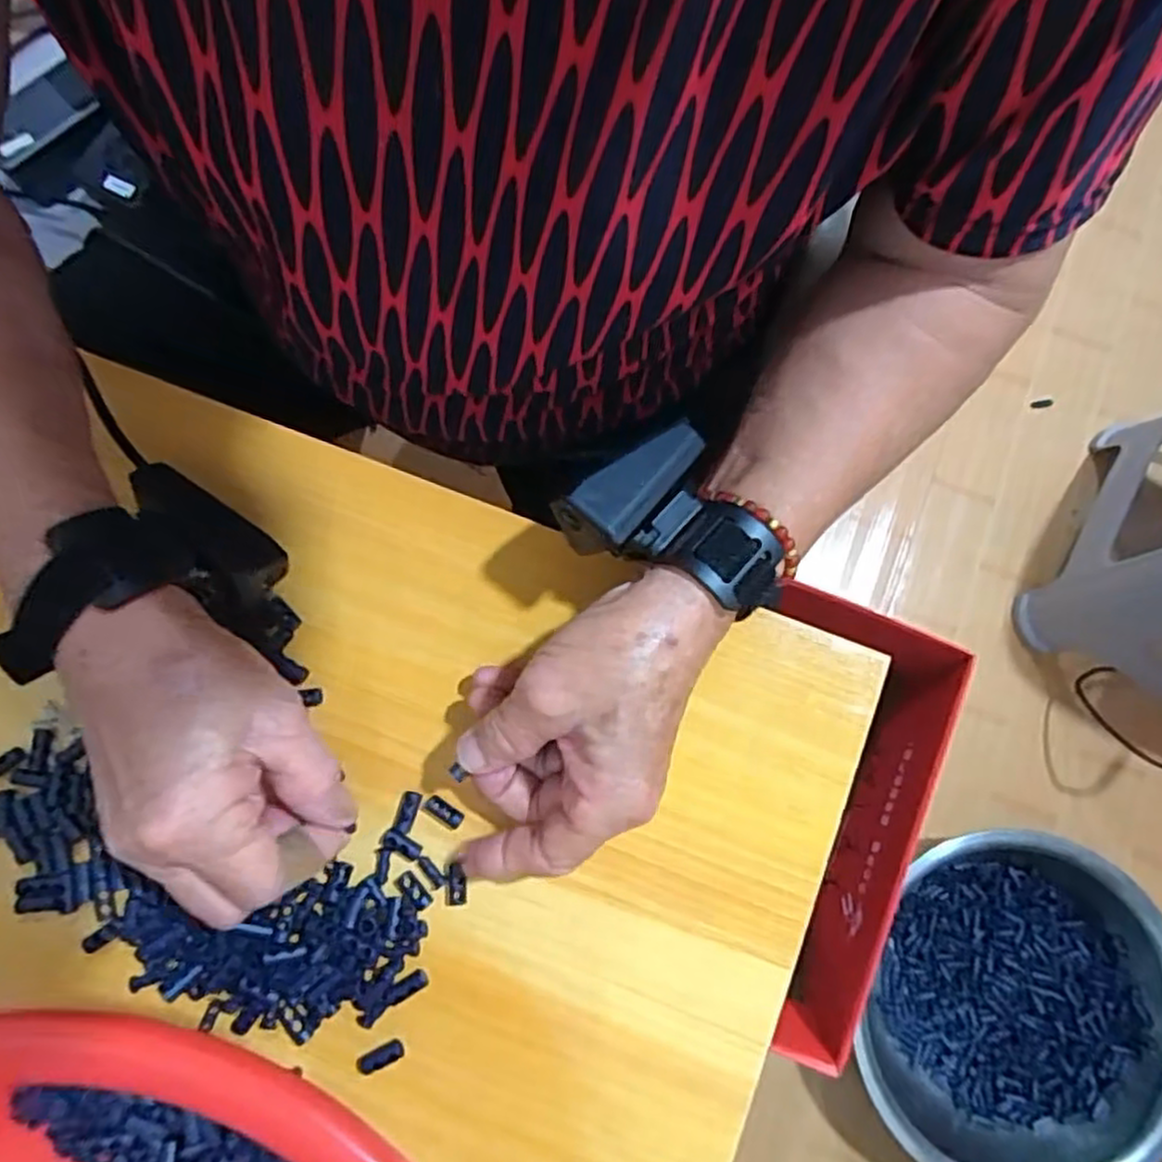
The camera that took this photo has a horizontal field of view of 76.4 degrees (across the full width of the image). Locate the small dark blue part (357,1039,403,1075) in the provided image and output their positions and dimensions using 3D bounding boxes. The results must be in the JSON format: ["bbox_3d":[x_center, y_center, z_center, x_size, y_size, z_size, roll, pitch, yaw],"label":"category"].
[{"bbox_3d":[-0.091,0.215,0.332,0.022,0.006,0.008,-24,81,-5],"label":"small dark blue part"}]

